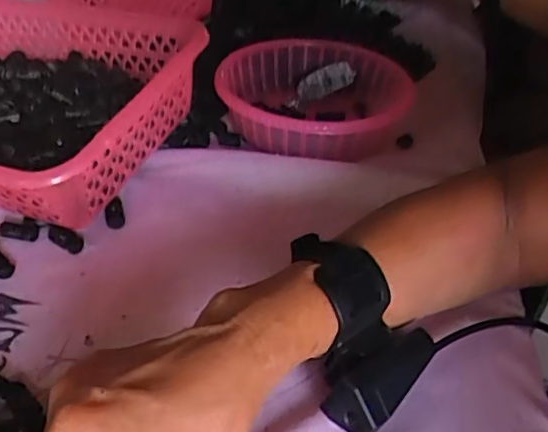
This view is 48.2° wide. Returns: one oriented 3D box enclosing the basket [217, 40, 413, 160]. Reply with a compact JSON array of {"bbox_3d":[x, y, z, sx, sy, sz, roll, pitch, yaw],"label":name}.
[{"bbox_3d":[0.033,-0.108,0.562,0.160,0.053,0.171,2,39,-1],"label":"basket"}]

